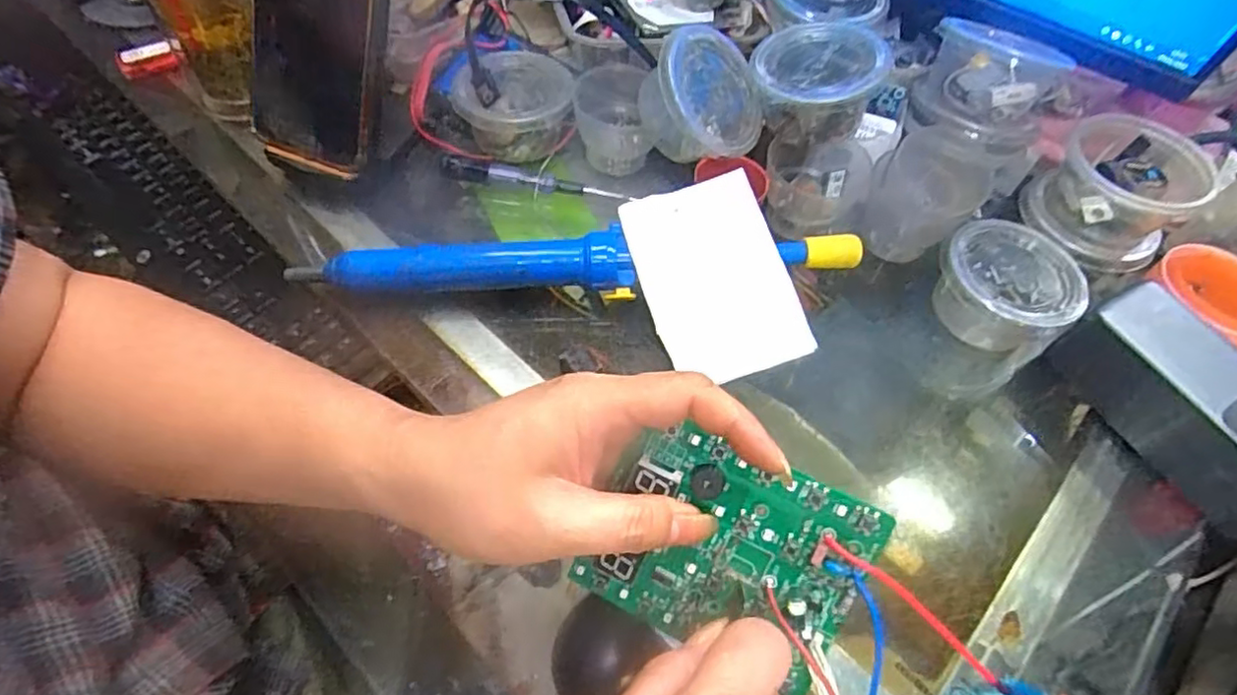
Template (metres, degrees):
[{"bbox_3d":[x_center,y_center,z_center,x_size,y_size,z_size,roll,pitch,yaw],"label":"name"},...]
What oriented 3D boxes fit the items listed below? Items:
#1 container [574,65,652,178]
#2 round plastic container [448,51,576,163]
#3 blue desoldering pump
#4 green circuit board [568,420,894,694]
[{"bbox_3d":[-0.004,-0.155,0.444,0.055,0.046,0.057,2,57,-3],"label":"container"},{"bbox_3d":[-0.072,-0.163,0.443,0.078,0.050,0.076,2,57,-3],"label":"round plastic container"},{"bbox_3d":[-0.018,-0.046,0.376,0.322,0.022,0.031,-4,57,-7],"label":"blue desoldering pump"},{"bbox_3d":[0.044,0.089,0.273,0.108,0.017,0.088,23,99,10],"label":"green circuit board"}]

